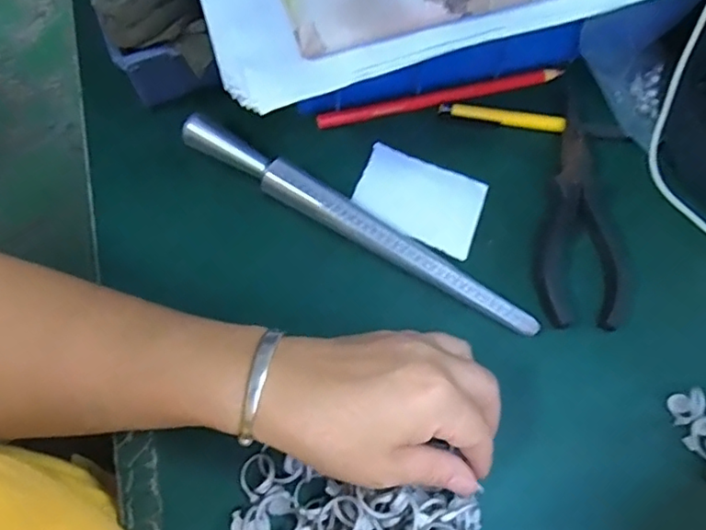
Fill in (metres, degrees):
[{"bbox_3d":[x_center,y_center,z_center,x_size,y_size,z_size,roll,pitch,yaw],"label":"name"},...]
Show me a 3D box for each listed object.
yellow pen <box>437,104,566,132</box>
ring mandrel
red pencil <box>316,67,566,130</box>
[{"bbox_3d":[0.097,-0.097,0.375,0.080,0.006,0.011,10,71,1],"label":"yellow pen"},{"bbox_3d":[0.003,-0.025,0.343,0.234,0.023,0.022,28,75,7],"label":"ring mandrel"},{"bbox_3d":[0.059,-0.110,0.378,0.165,0.006,0.011,-13,72,-7],"label":"red pencil"}]

